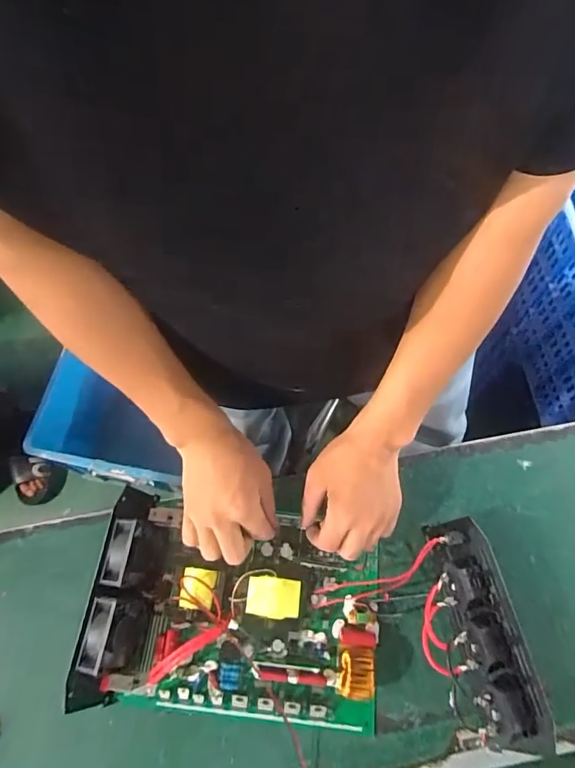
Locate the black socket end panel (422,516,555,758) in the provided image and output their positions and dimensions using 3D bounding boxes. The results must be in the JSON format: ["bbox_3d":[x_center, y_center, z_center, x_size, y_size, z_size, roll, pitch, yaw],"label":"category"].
[{"bbox_3d":[0.169,0.219,0.413,0.066,0.059,0.186,-9,66,-2],"label":"black socket end panel"}]

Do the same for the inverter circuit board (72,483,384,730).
[{"bbox_3d":[-0.046,0.209,0.425,0.255,0.072,0.175,4,64,5],"label":"inverter circuit board"}]

